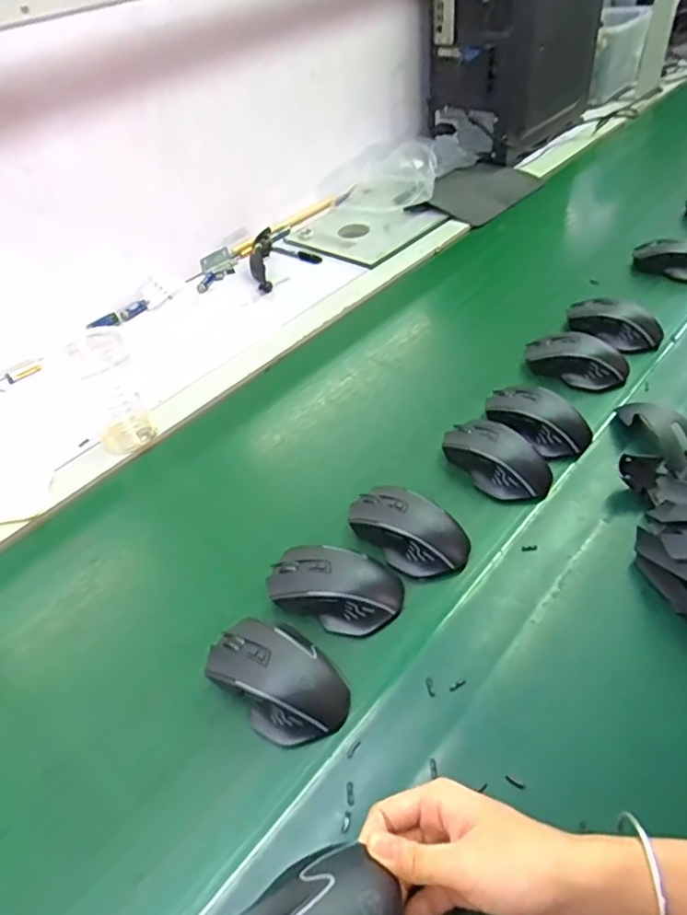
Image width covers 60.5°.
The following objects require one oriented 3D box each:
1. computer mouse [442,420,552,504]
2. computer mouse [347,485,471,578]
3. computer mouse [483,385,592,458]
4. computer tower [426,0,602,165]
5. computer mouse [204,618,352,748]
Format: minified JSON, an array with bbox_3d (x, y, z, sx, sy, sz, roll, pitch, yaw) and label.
[{"bbox_3d":[0.156,-0.003,0.604,0.065,0.032,0.111,-37,52,-27],"label":"computer mouse"},{"bbox_3d":[0.060,0.061,0.549,0.066,0.033,0.115,-37,52,-26],"label":"computer mouse"},{"bbox_3d":[0.206,-0.044,0.636,0.113,0.034,0.062,25,53,28],"label":"computer mouse"},{"bbox_3d":[0.354,-0.834,1.147,0.357,0.353,0.188,-36,51,-26],"label":"computer tower"},{"bbox_3d":[-0.052,0.169,0.458,0.114,0.033,0.070,30,55,31],"label":"computer mouse"}]

